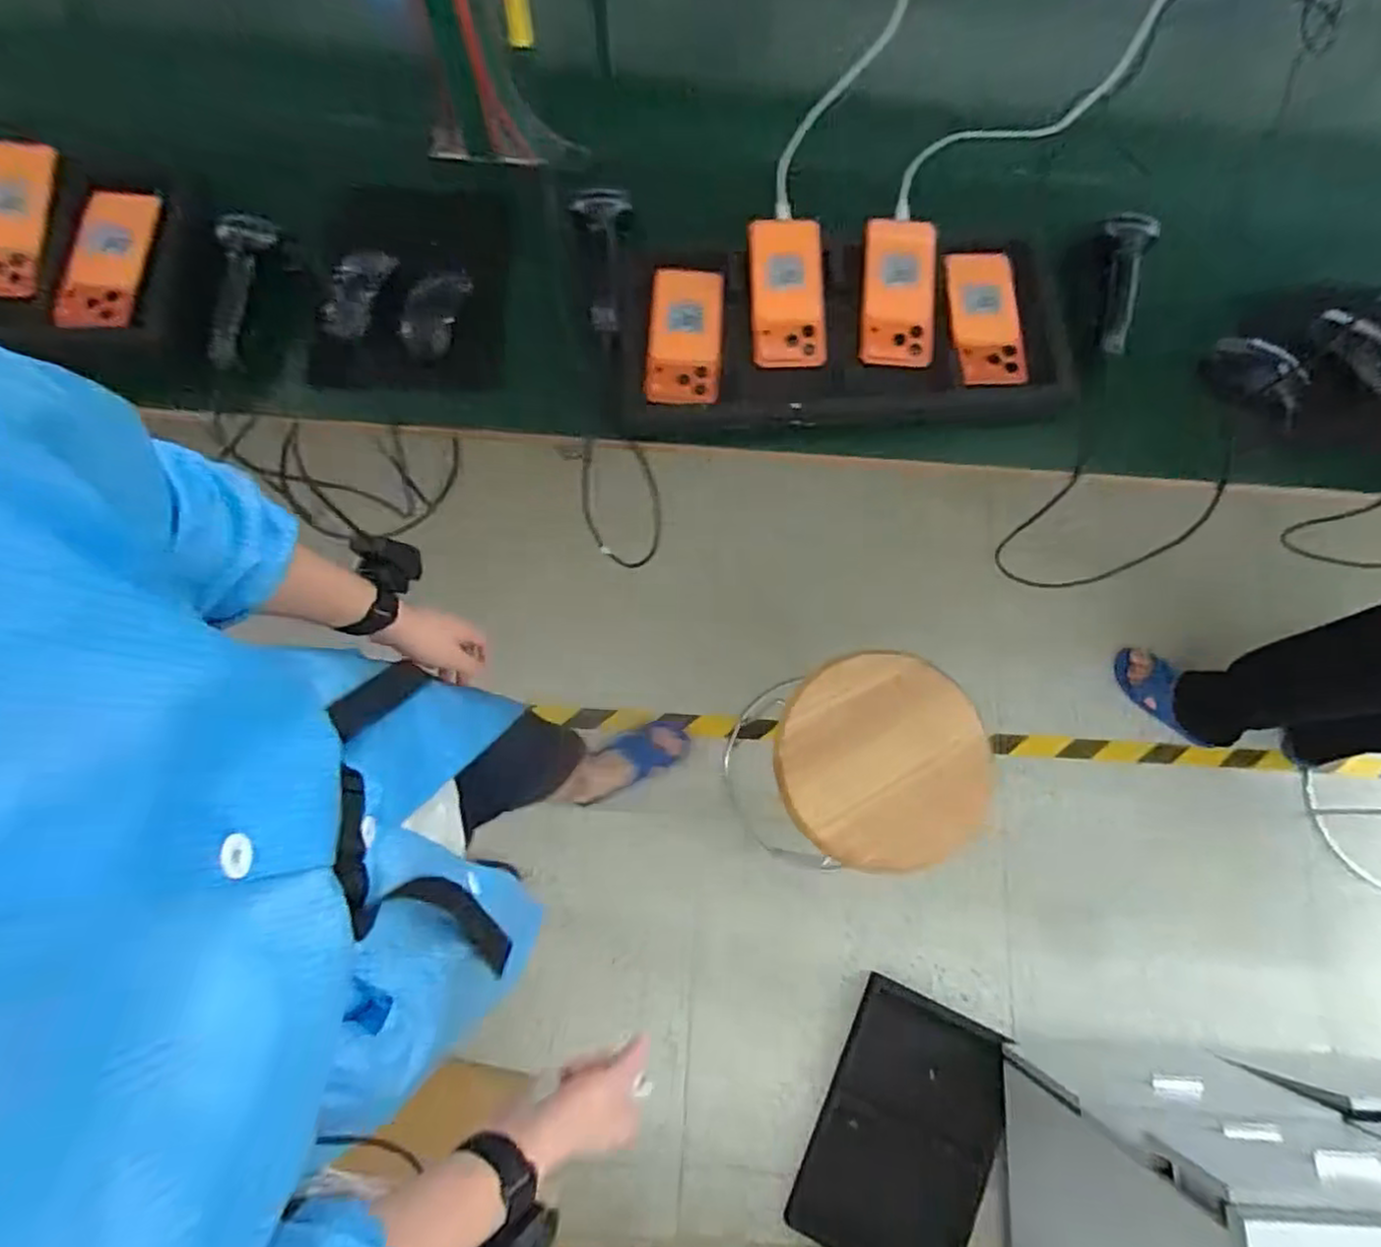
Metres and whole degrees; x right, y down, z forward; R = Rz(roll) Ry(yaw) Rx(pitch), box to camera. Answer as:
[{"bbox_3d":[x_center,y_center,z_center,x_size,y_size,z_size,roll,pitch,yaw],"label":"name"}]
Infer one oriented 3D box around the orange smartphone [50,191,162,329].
[{"bbox_3d":[-0.607,-0.379,0.734,0.078,0.009,0.155,11,83,-6],"label":"orange smartphone"}]

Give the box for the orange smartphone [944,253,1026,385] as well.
[{"bbox_3d":[0.327,-0.340,0.780,0.077,0.015,0.156,-4,77,-3],"label":"orange smartphone"}]

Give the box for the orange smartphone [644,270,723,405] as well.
[{"bbox_3d":[-0.005,-0.310,0.759,0.078,0.011,0.160,4,77,-1],"label":"orange smartphone"}]

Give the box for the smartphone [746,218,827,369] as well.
[{"bbox_3d":[0.106,-0.364,0.775,0.081,0.012,0.162,-2,87,6],"label":"smartphone"}]

